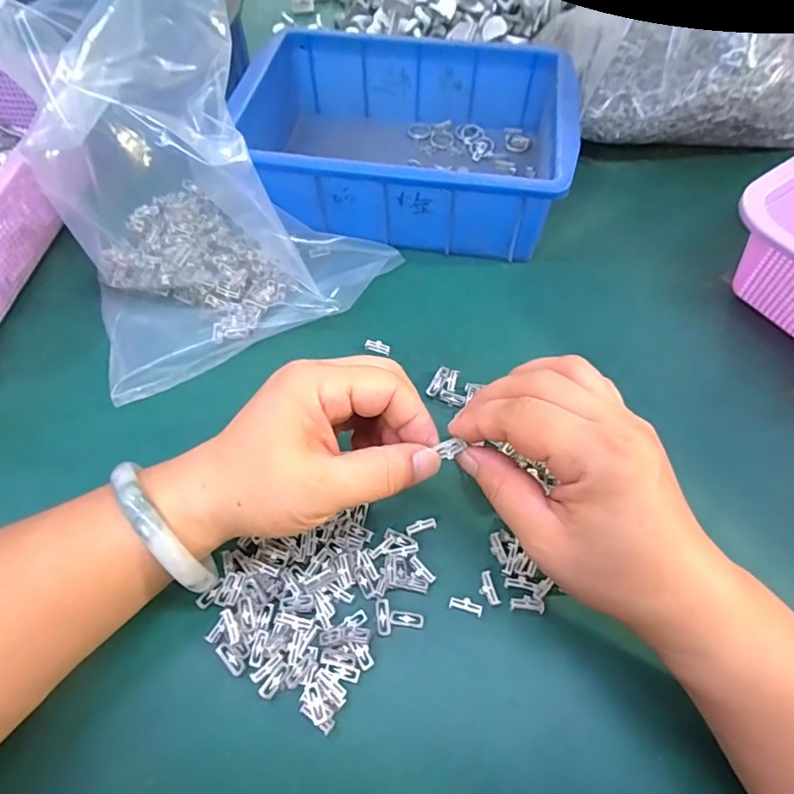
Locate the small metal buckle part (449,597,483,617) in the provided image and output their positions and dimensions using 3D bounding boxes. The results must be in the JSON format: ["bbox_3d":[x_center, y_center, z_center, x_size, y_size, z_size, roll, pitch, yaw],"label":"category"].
[{"bbox_3d":[0.035,0.105,0.254,0.016,0.004,0.007,15,62,8],"label":"small metal buckle part"}]

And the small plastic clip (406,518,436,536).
[{"bbox_3d":[0.013,0.070,0.275,0.016,0.005,0.006,-16,62,-9],"label":"small plastic clip"}]

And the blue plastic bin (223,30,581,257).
[{"bbox_3d":[0.007,-0.201,0.397,0.238,0.069,0.168,8,61,5],"label":"blue plastic bin"}]

